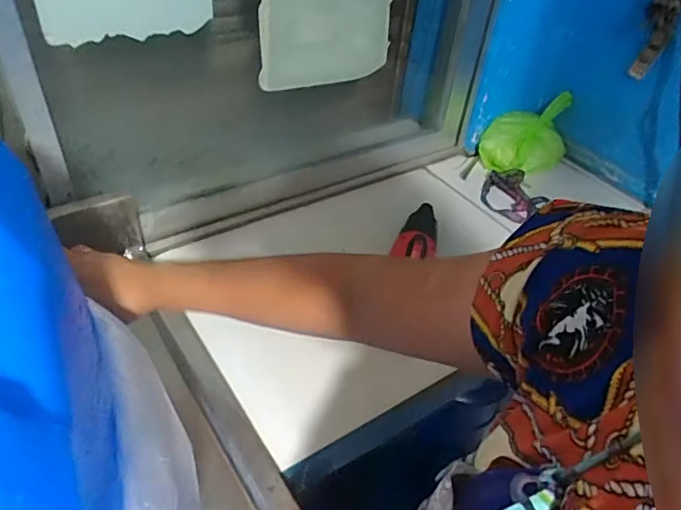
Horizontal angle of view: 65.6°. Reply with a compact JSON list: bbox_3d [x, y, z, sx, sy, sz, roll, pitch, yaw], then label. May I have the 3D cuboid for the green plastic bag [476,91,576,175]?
[{"bbox_3d":[0.390,-0.247,1.100,0.200,0.119,0.122,-28,51,-33],"label":"green plastic bag"}]

